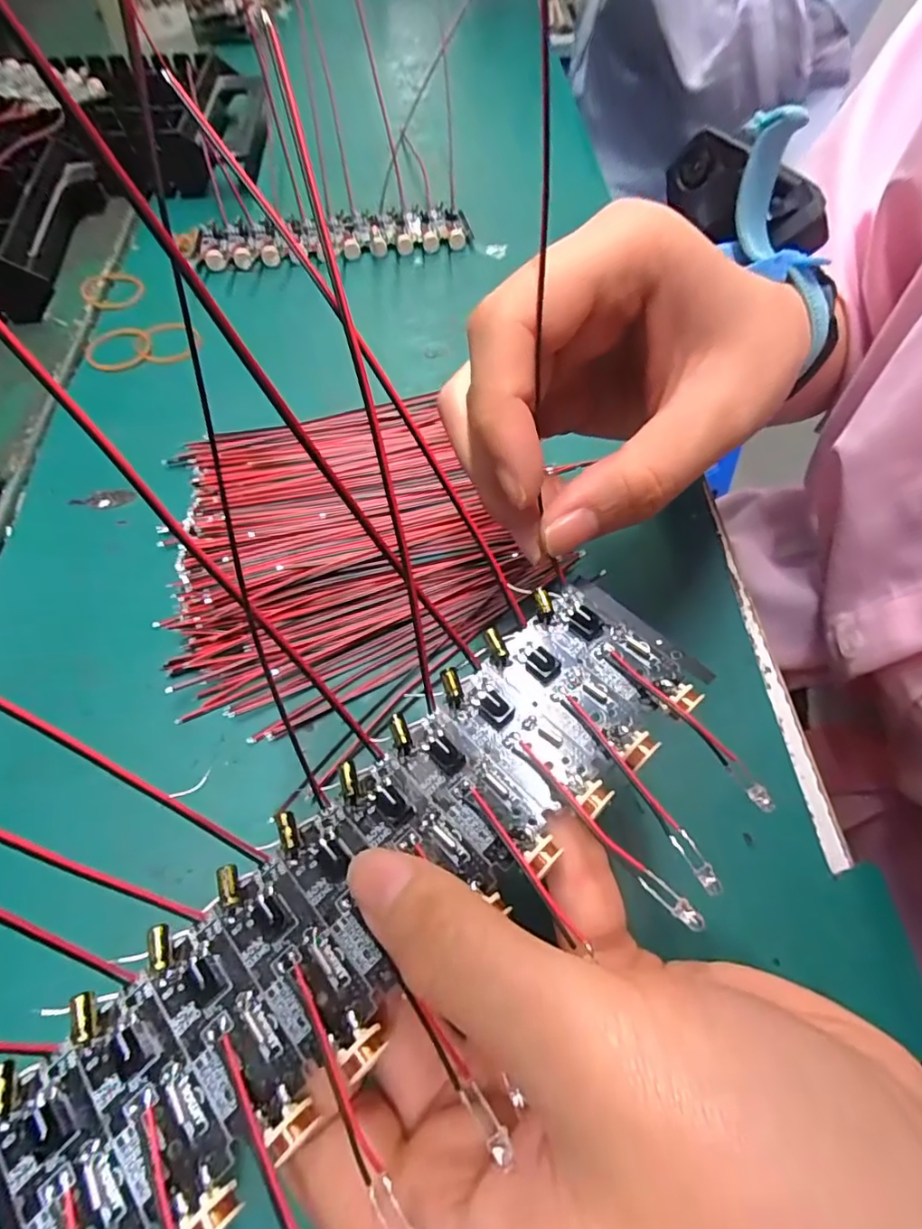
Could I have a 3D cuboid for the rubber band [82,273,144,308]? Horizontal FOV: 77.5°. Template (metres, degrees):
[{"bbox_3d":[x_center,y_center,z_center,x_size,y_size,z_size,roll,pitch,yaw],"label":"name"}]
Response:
[{"bbox_3d":[-0.195,-0.184,0.321,0.035,0.004,0.031,34,66,19],"label":"rubber band"}]

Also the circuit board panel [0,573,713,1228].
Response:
[{"bbox_3d":[-0.014,0.051,0.118,0.163,0.007,0.044,-41,67,-18],"label":"circuit board panel"}]

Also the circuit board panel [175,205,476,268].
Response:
[{"bbox_3d":[-0.080,-0.230,0.348,0.170,0.008,0.049,-11,60,-5],"label":"circuit board panel"}]

